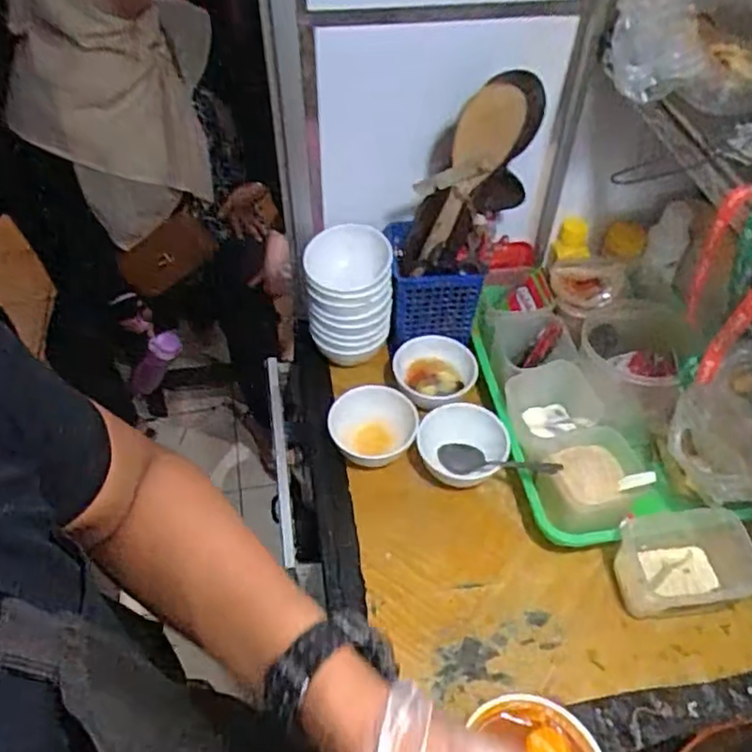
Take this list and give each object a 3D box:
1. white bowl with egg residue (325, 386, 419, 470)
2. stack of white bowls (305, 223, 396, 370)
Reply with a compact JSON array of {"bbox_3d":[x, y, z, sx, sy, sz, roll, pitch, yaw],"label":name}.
[{"bbox_3d":[-0.003,0.060,0.712,0.091,0.051,0.084,0,49,1],"label":"white bowl with egg residue"},{"bbox_3d":[-0.027,-0.093,0.747,0.088,0.145,0.090,2,49,3],"label":"stack of white bowls"}]

